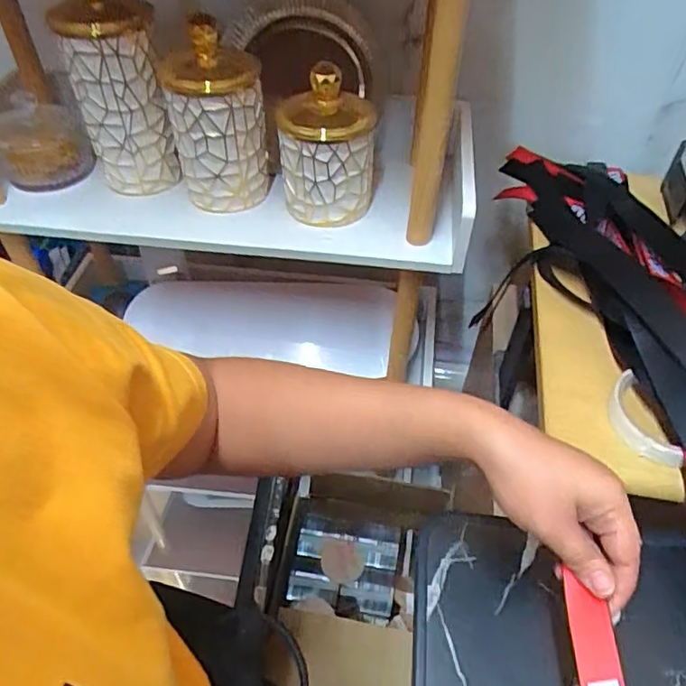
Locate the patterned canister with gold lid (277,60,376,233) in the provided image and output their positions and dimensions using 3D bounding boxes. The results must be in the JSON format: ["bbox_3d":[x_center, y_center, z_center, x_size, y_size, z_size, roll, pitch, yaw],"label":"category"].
[{"bbox_3d":[-0.019,-0.219,0.635,0.100,0.145,0.111,-3,46,-4],"label":"patterned canister with gold lid"}]

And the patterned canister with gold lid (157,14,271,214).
[{"bbox_3d":[-0.143,-0.253,0.644,0.107,0.175,0.102,-5,47,-6],"label":"patterned canister with gold lid"}]

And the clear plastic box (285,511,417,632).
[{"bbox_3d":[0.016,0.393,0.994,0.217,0.067,0.163,7,46,5],"label":"clear plastic box"}]

